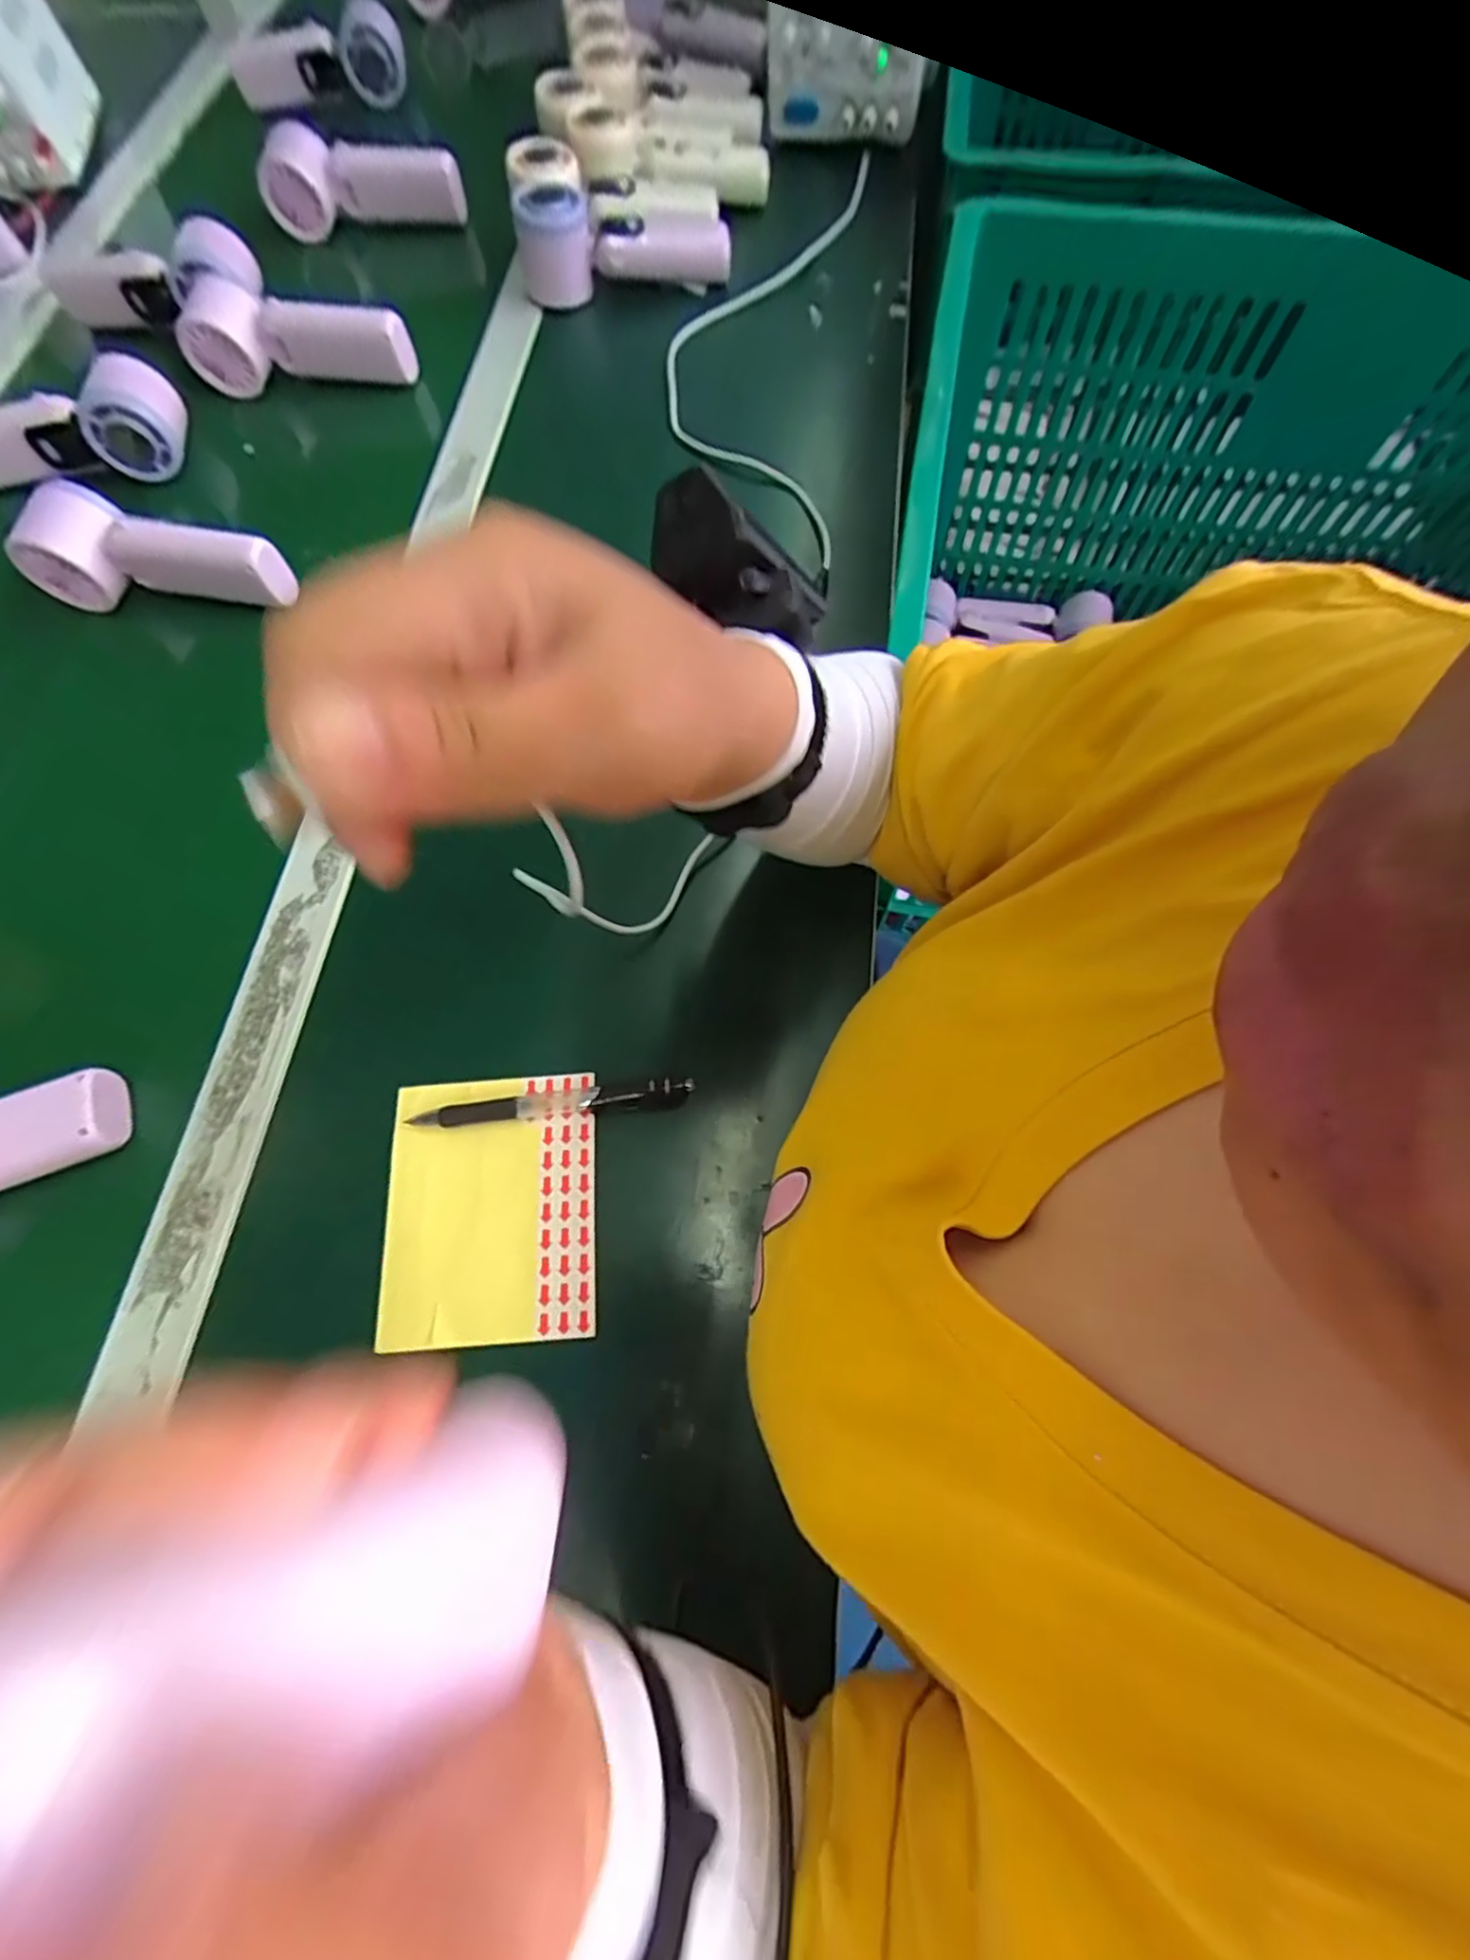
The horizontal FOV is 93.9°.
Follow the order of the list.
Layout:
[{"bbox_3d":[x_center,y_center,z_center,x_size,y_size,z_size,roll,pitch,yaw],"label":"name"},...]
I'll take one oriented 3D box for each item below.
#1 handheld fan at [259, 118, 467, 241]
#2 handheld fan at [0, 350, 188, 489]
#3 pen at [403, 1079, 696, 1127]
[{"bbox_3d":[-0.338,-0.730,0.624,0.178,0.059,0.043,-3,70,2],"label":"handheld fan"},{"bbox_3d":[-0.504,-0.413,0.509,0.165,0.048,0.053,-8,69,1],"label":"handheld fan"},{"bbox_3d":[-0.090,0.061,0.341,0.138,0.008,0.013,-5,70,1],"label":"pen"}]

